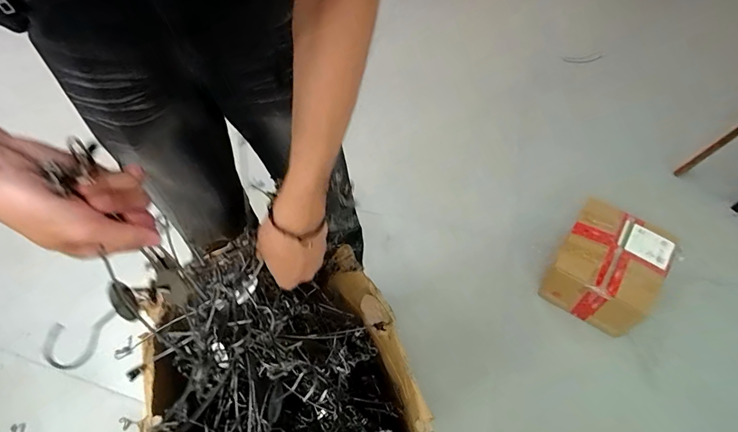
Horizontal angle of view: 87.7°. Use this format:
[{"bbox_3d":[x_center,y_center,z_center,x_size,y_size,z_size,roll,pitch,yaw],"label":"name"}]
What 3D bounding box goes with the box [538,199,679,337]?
[{"bbox_3d":[0.681,0.141,1.111,0.256,0.175,0.302,29,64,23],"label":"box"}]

